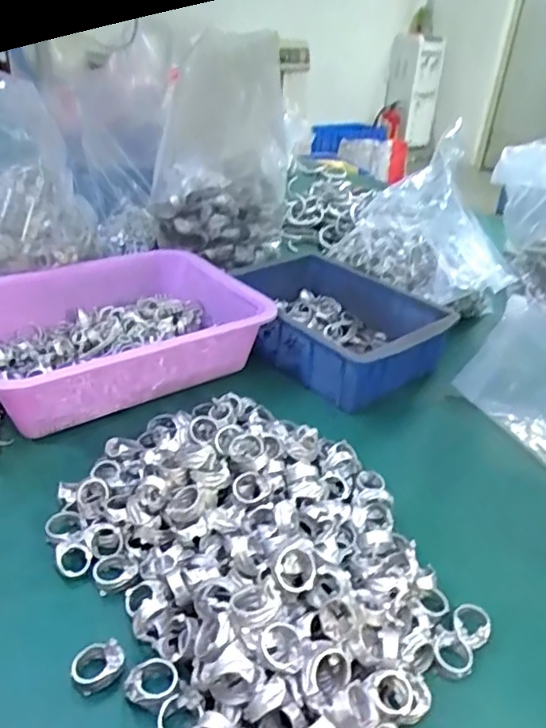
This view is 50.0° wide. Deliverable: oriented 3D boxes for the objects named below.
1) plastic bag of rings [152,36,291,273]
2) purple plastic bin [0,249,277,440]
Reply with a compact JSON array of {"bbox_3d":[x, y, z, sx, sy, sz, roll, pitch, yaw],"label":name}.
[{"bbox_3d":[-0.065,-0.308,0.832,0.174,0.122,0.336,5,73,2],"label":"plastic bag of rings"},{"bbox_3d":[-0.176,-0.040,0.627,0.293,0.078,0.239,-17,38,-33],"label":"purple plastic bin"}]

